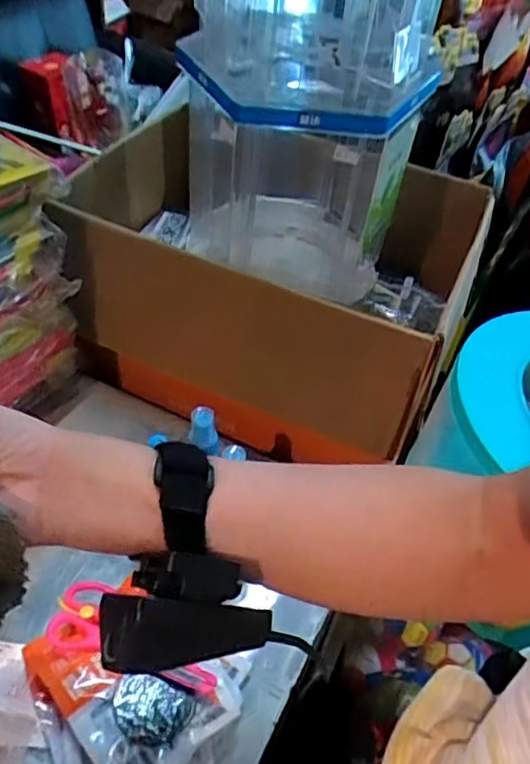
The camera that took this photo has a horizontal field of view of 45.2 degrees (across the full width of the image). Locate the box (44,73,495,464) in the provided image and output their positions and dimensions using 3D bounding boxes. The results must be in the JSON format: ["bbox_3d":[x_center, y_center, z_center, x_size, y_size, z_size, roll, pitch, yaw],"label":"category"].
[{"bbox_3d":[0.029,-0.112,0.689,0.334,0.214,0.334,20,46,13],"label":"box"}]

